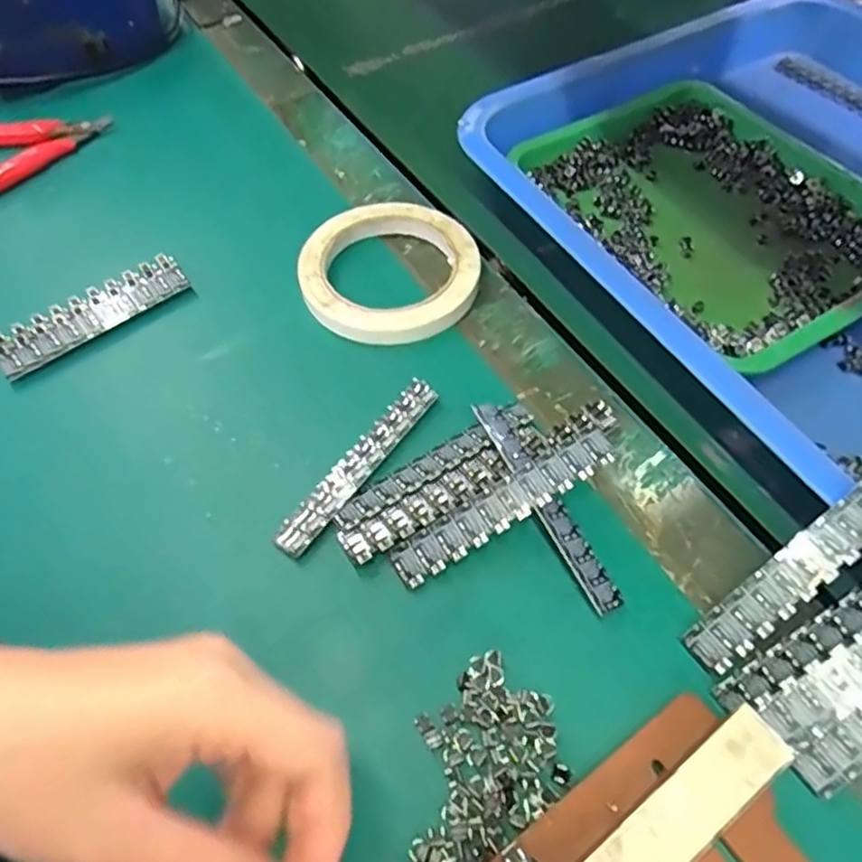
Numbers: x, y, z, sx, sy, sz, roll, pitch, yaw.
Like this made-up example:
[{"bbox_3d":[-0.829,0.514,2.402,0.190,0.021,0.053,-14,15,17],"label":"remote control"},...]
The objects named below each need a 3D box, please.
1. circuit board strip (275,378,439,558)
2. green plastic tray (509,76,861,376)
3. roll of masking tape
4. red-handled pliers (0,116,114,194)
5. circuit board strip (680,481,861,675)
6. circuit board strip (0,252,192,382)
[{"bbox_3d":[-0.035,0.015,0.332,0.019,0.004,0.109,30,63,20],"label":"circuit board strip"},{"bbox_3d":[0.172,-0.136,0.417,0.161,0.026,0.225,-22,59,-12],"label":"green plastic tray"},{"bbox_3d":[-0.024,-0.095,0.402,0.100,0.017,0.103,-1,57,1],"label":"roll of masking tape"},{"bbox_3d":[-0.287,-0.200,0.477,0.121,0.015,0.079,-26,60,-14],"label":"red-handled pliers"},{"bbox_3d":[0.148,0.055,0.275,0.108,0.004,0.020,-43,61,3],"label":"circuit board strip"},{"bbox_3d":[-0.191,-0.066,0.389,0.108,0.015,0.030,-36,63,-20],"label":"circuit board strip"}]

